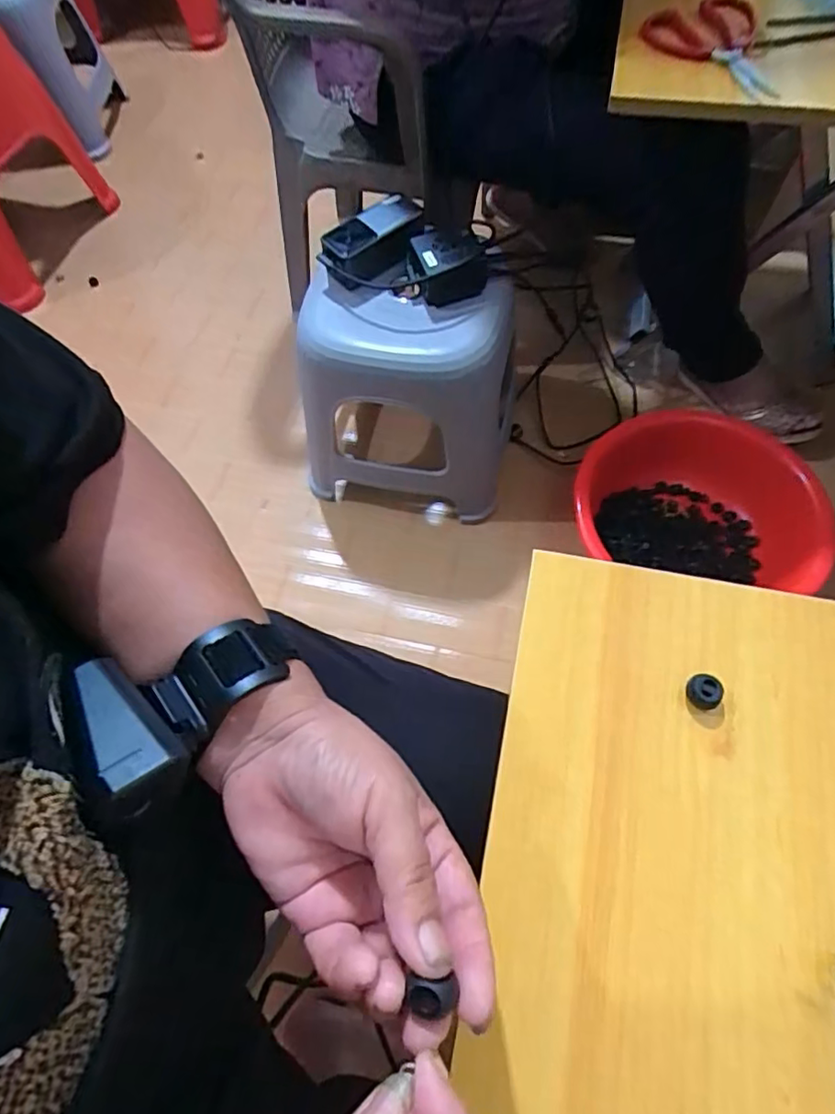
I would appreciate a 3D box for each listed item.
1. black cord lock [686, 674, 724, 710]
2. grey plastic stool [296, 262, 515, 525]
[{"bbox_3d":[0.150,0.071,0.311,0.016,0.014,0.017,-1,65,3],"label":"black cord lock"},{"bbox_3d":[-0.007,-0.258,0.901,0.293,0.336,0.259,9,66,7],"label":"grey plastic stool"}]

